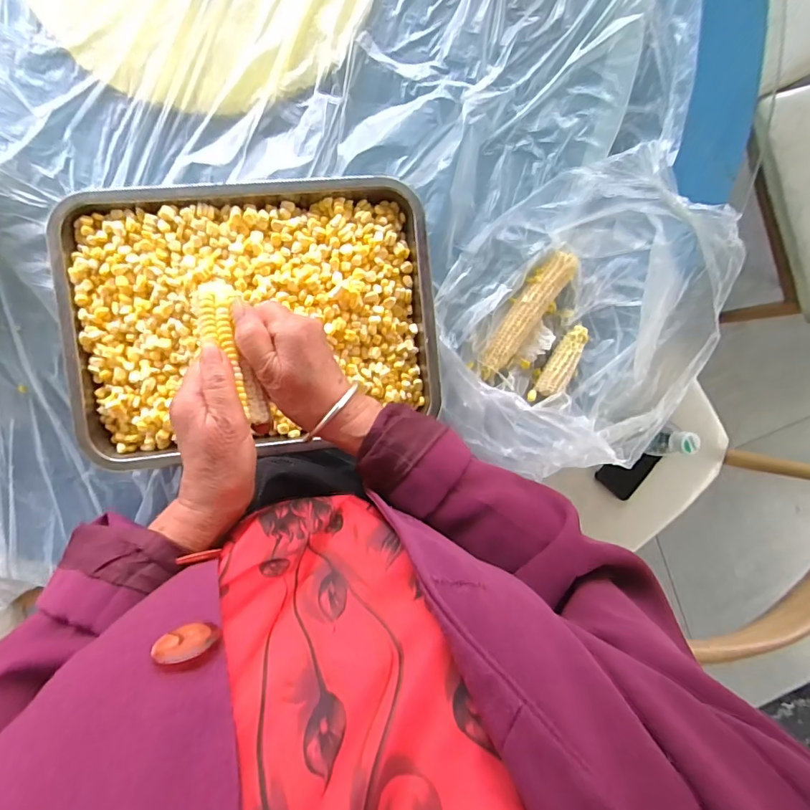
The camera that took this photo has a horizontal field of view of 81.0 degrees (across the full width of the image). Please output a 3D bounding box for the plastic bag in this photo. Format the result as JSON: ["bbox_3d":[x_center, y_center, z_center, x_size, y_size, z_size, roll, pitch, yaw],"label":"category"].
[{"bbox_3d":[0.170,-0.077,0.500,0.269,0.151,0.300,-10,94,-6],"label":"plastic bag"}]

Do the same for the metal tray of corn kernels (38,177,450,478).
[{"bbox_3d":[-0.146,-0.085,0.483,0.348,0.052,0.258,-6,95,-5],"label":"metal tray of corn kernels"}]

